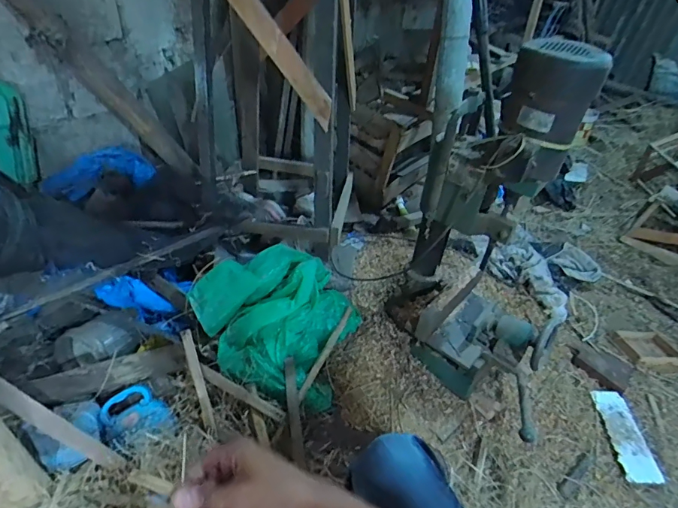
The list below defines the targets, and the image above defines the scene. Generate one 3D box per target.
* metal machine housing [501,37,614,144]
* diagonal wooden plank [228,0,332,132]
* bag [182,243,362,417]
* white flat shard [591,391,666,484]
[{"bbox_3d":[0.342,-0.264,0.696,0.120,0.128,0.153,21,42,17],"label":"metal machine housing"},{"bbox_3d":[-0.164,-0.492,0.930,0.064,0.476,0.017,-24,23,37],"label":"diagonal wooden plank"},{"bbox_3d":[-0.142,0.152,1.006,0.342,0.216,0.302,17,41,12],"label":"bag"},{"bbox_3d":[0.694,0.436,1.035,0.091,0.020,0.224,7,40,0],"label":"white flat shard"}]

